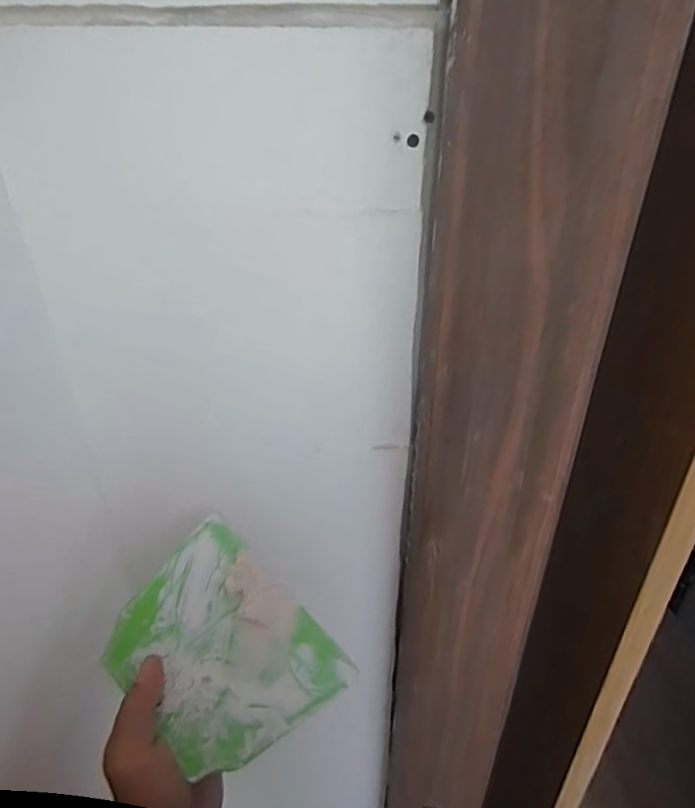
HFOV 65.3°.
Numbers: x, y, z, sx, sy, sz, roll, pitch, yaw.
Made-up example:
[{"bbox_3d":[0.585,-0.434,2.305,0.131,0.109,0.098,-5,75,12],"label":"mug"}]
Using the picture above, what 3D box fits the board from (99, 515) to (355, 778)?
[{"bbox_3d":[-0.093,0.175,0.394,0.158,0.020,0.123,41,58,19],"label":"board"}]

